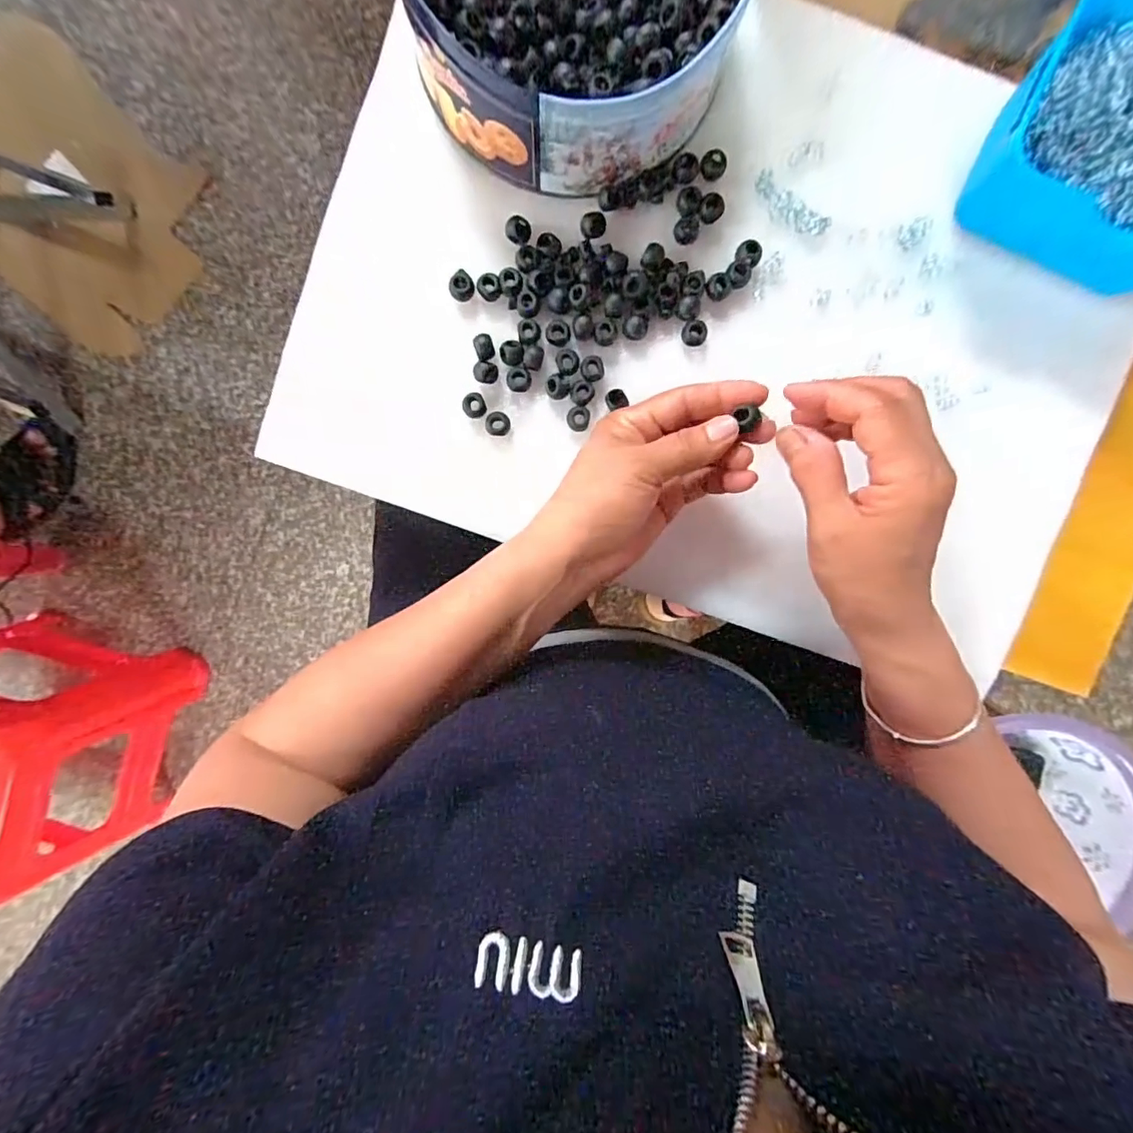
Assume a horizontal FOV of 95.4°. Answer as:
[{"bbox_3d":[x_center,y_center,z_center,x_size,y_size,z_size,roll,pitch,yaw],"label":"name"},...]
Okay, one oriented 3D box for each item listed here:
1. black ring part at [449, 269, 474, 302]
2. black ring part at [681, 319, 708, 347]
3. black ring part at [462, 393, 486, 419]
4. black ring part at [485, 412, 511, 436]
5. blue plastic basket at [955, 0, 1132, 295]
[{"bbox_3d":[-0.066,-0.175,0.323,0.015,0.007,0.016,0,94,0],"label":"black ring part"},{"bbox_3d":[0.081,-0.148,0.326,0.015,0.011,0.014,-15,94,1],"label":"black ring part"},{"bbox_3d":[-0.059,-0.103,0.330,0.015,0.008,0.014,0,94,0],"label":"black ring part"},{"bbox_3d":[-0.044,-0.092,0.333,0.016,0.011,0.014,-36,94,3],"label":"black ring part"},{"bbox_3d":[0.313,-0.227,0.291,0.157,0.063,0.129,36,96,-3],"label":"blue plastic basket"}]

